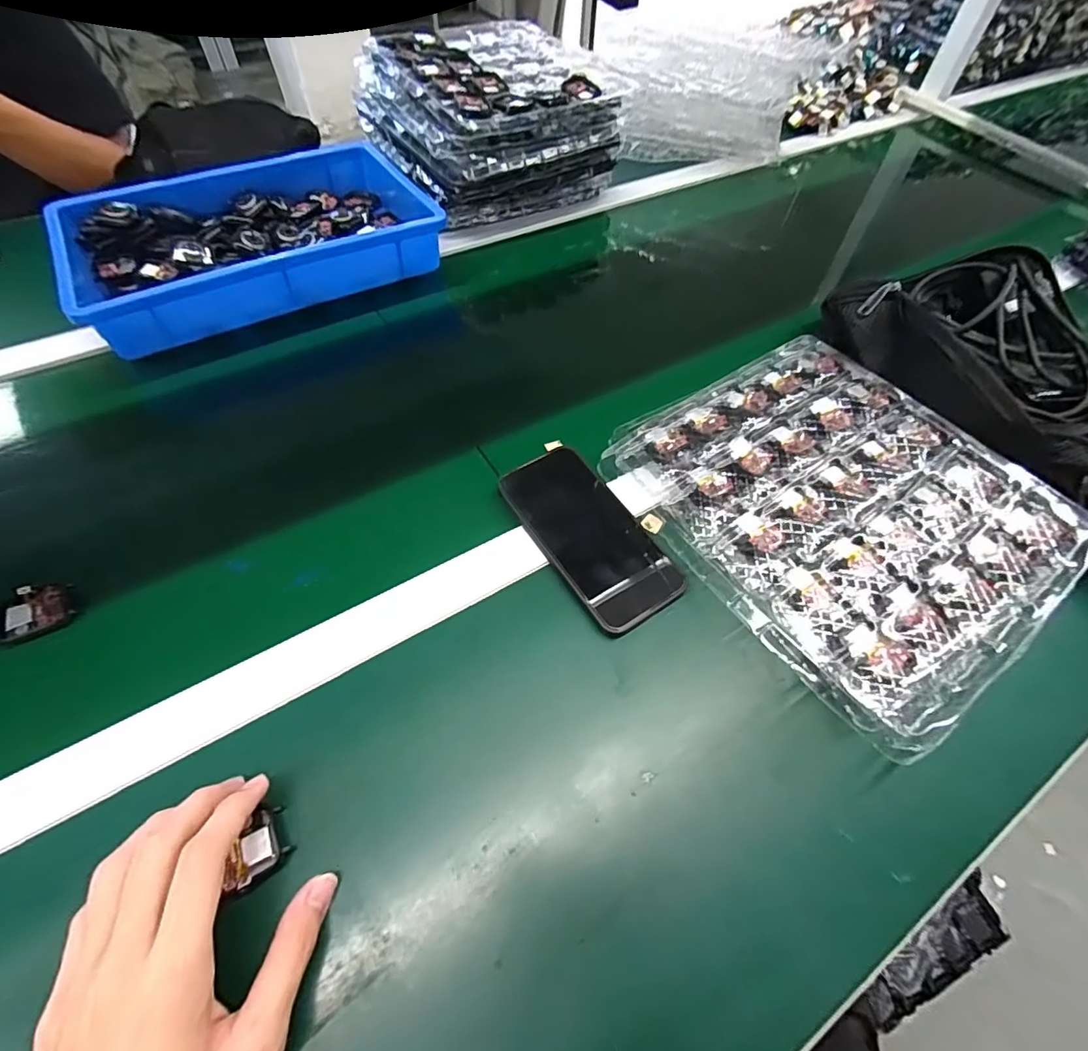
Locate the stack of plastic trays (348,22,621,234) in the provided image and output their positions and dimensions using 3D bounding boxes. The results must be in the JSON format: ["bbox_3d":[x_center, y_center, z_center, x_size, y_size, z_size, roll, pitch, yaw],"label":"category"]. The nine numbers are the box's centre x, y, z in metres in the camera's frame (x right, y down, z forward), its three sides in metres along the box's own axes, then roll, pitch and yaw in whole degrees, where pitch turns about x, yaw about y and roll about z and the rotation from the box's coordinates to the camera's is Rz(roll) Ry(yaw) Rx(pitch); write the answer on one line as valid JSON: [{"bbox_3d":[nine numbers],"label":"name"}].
[{"bbox_3d":[-0.072,-0.548,0.707,0.284,0.130,0.261,-28,61,-20],"label":"stack of plastic trays"}]

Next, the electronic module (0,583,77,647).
[{"bbox_3d":[-0.354,0.060,0.362,0.041,0.012,0.040,-25,61,-19],"label":"electronic module"}]

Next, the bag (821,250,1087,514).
[{"bbox_3d":[0.409,-0.110,0.443,0.132,0.101,0.364,-13,57,-12],"label":"bag"}]

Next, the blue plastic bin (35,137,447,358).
[{"bbox_3d":[-0.327,-0.334,0.593,0.368,0.052,0.245,-27,61,-20],"label":"blue plastic bin"}]

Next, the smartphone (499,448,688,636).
[{"bbox_3d":[0.035,0.004,0.408,0.078,0.008,0.159,-27,65,-22],"label":"smartphone"}]

